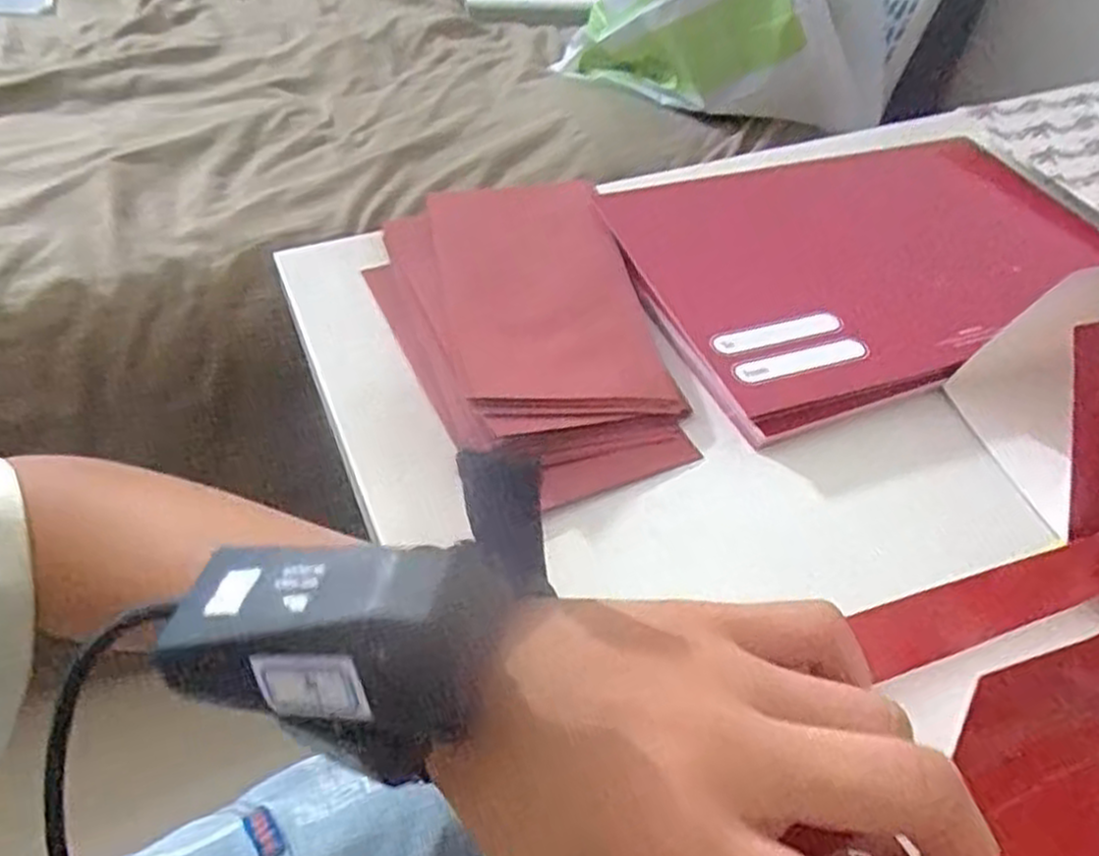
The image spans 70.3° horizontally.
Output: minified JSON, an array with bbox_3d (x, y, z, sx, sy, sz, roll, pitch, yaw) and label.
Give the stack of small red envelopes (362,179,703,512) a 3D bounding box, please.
[{"bbox_3d":[-0.015,-0.054,0.372,0.117,0.021,0.209,-8,49,-13],"label":"stack of small red envelopes"}]

